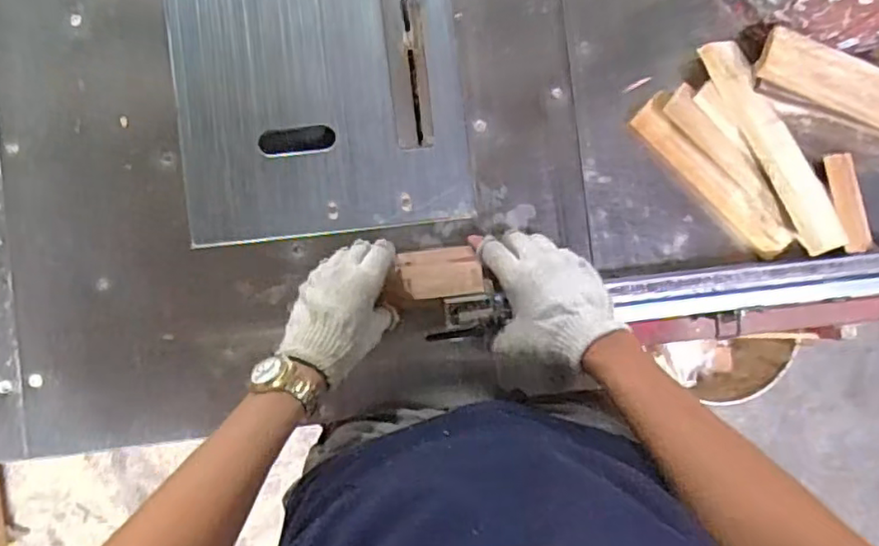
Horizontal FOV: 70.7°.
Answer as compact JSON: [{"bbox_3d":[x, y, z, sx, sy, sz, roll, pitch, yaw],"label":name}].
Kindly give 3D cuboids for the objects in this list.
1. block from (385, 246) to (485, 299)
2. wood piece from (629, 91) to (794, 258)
[{"bbox_3d":[-0.003,0.000,0.616,0.090,0.014,0.048,-5,90,-6],"label":"block"},{"bbox_3d":[0.279,-0.095,0.645,0.044,0.033,0.206,-43,91,-3],"label":"wood piece"}]

